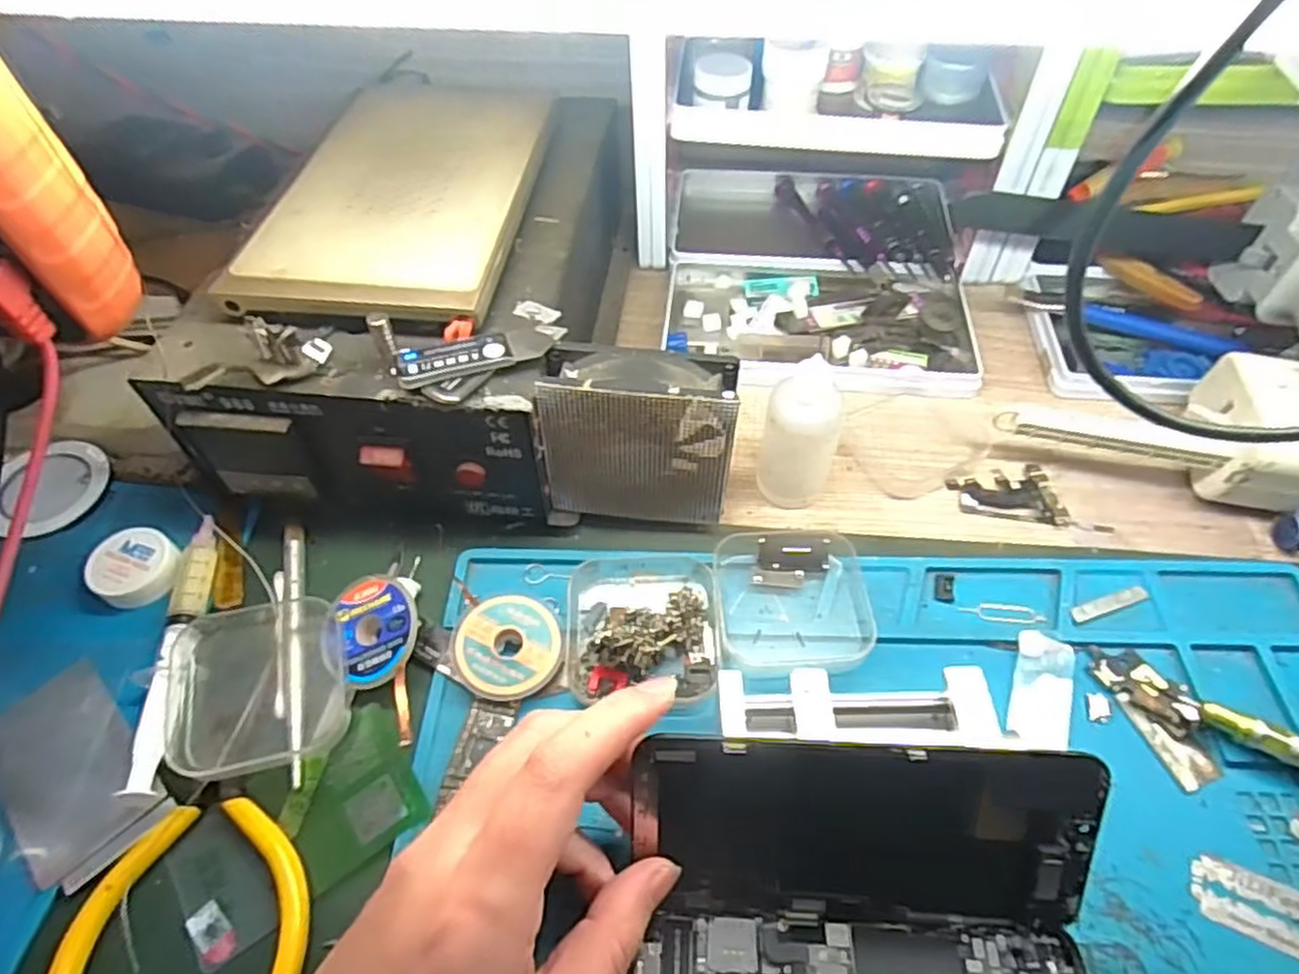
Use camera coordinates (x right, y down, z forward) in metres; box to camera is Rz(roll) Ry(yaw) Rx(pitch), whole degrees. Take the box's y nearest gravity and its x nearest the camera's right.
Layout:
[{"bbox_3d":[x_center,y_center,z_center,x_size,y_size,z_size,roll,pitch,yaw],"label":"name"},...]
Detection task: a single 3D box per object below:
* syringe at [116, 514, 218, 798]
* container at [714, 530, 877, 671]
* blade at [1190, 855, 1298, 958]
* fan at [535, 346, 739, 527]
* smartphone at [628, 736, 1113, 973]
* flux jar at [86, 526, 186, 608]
[{"bbox_3d":[-0.198,0.065,0.300,0.019,0.016,0.124,-8,52,-4],"label":"syringe"},{"bbox_3d":[0.061,0.049,0.310,0.061,0.019,0.059,0,52,1],"label":"container"},{"bbox_3d":[0.207,0.141,0.244,0.041,0.004,0.023,18,55,15],"label":"blade"},{"bbox_3d":[-0.005,-0.019,0.319,0.081,0.085,0.029,0,52,2],"label":"fan"},{"bbox_3d":[0.066,0.134,0.216,0.142,0.055,0.117,2,52,3],"label":"smartphone"},{"bbox_3d":[-0.229,0.035,0.323,0.034,0.014,0.035,-1,52,1],"label":"flux jar"}]

